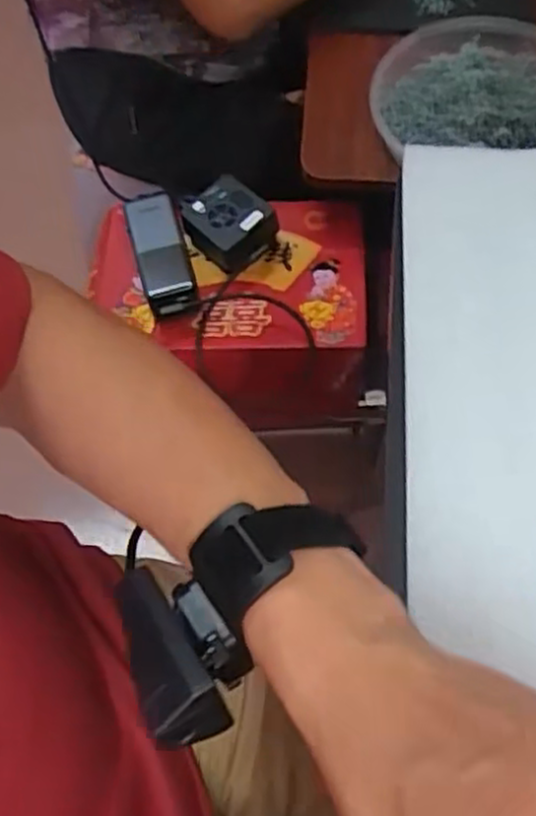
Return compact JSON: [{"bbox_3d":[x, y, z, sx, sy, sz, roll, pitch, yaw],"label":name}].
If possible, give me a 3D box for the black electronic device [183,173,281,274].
[{"bbox_3d":[-0.038,-0.191,0.780,0.071,0.047,0.086,-39,66,-18],"label":"black electronic device"}]

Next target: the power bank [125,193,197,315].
[{"bbox_3d":[-0.110,-0.156,0.766,0.053,0.037,0.134,-15,61,-6],"label":"power bank"}]

